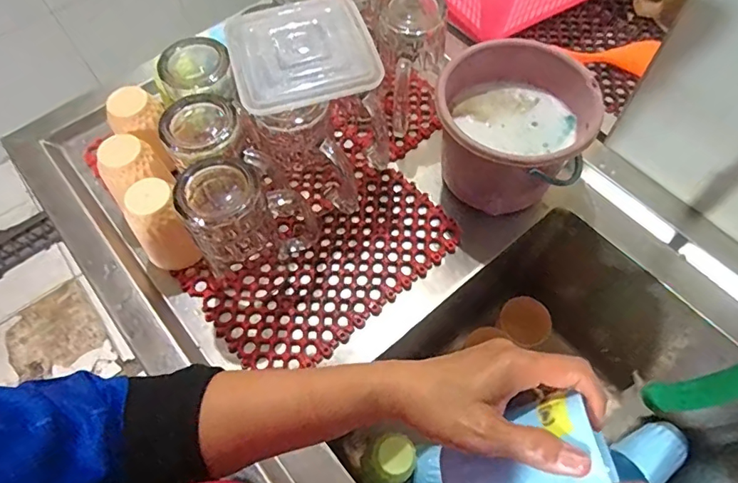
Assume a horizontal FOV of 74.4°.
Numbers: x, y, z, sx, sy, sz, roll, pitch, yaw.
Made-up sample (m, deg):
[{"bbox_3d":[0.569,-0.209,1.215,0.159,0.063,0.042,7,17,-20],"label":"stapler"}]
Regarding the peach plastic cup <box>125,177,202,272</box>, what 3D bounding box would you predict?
[{"bbox_3d":[-0.229,-0.015,0.544,0.048,0.107,0.054,-19,62,-8],"label":"peach plastic cup"}]

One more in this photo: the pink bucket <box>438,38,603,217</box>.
[{"bbox_3d":[0.160,-0.121,0.576,0.158,0.147,0.172,0,59,0],"label":"pink bucket"}]

